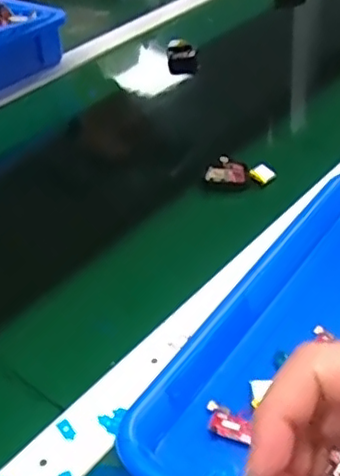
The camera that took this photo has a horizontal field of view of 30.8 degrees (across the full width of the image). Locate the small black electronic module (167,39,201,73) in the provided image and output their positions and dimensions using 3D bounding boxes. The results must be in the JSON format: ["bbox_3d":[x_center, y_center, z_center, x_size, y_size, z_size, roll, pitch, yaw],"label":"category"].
[{"bbox_3d":[0.017,-0.243,0.828,0.038,0.031,0.052,-8,40,-3],"label":"small black electronic module"}]

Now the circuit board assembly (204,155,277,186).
[{"bbox_3d":[0.068,-0.065,0.596,0.065,0.012,0.030,2,40,9],"label":"circuit board assembly"}]

